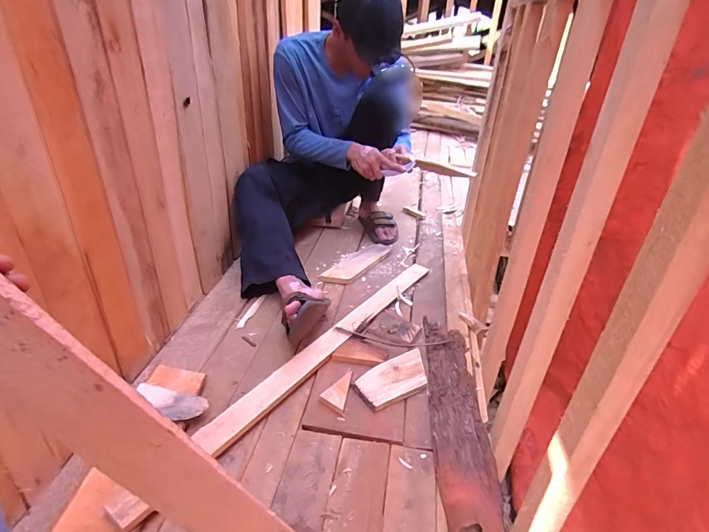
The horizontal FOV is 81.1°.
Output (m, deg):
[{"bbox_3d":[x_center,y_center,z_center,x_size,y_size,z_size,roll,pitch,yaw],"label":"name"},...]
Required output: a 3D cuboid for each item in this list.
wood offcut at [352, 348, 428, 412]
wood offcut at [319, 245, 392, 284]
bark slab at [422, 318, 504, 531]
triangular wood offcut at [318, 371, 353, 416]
[{"bbox_3d":[0.086,0.245,0.888,0.172,0.021,0.095,-16,36,-26],"label":"wood offcut"},{"bbox_3d":[0.014,-0.009,1.304,0.093,0.020,0.271,24,38,31],"label":"wood offcut"},{"bbox_3d":[0.201,0.286,0.814,0.104,0.039,0.569,4,32,4],"label":"bark slab"},{"bbox_3d":[-0.040,0.258,0.856,0.053,0.016,0.099,7,32,8],"label":"triangular wood offcut"}]

